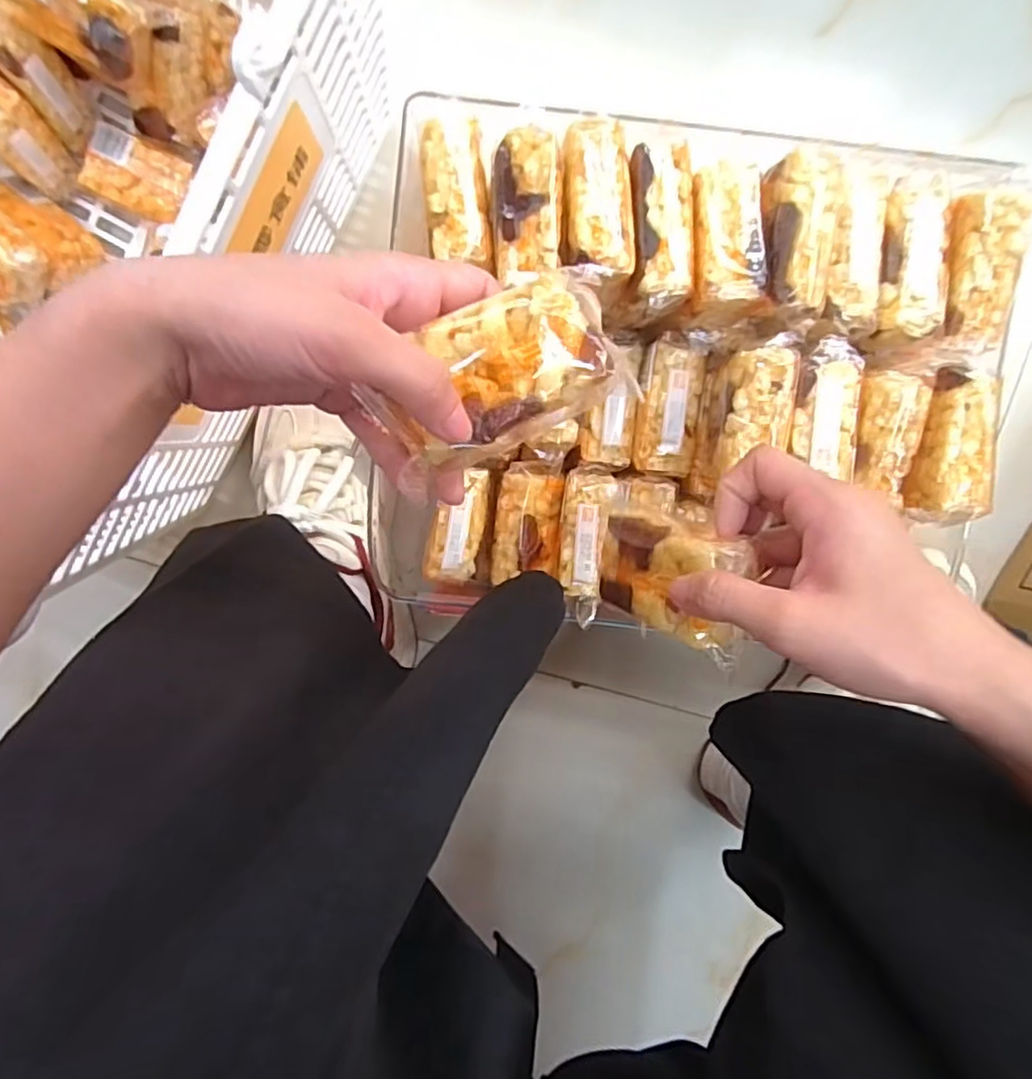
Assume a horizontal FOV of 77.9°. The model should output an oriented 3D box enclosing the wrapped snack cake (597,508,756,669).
[{"bbox_3d":[0.074,0.017,0.291,0.021,0.082,0.048,-5,110,-33],"label":"wrapped snack cake"}]

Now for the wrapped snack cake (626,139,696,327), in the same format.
[{"bbox_3d":[0.078,-0.165,0.347,0.032,0.038,0.083,-2,97,1],"label":"wrapped snack cake"}]

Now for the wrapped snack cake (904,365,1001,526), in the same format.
[{"bbox_3d":[0.234,-0.049,0.340,0.034,0.023,0.081,5,97,0],"label":"wrapped snack cake"}]

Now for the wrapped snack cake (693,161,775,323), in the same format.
[{"bbox_3d":[0.113,-0.159,0.336,0.037,0.025,0.077,-2,97,1],"label":"wrapped snack cake"}]

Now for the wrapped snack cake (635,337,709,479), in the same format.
[{"bbox_3d":[0.094,-0.079,0.389,0.036,0.022,0.079,7,97,0],"label":"wrapped snack cake"}]

